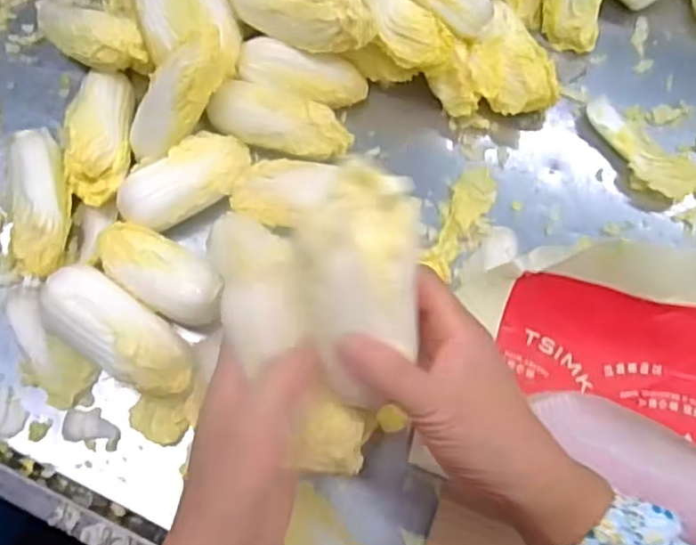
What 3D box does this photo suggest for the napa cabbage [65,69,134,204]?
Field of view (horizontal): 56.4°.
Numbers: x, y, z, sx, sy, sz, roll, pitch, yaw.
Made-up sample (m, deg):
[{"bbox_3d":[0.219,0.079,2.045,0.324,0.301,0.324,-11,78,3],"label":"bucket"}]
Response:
[{"bbox_3d":[-0.199,-0.109,0.539,0.051,0.050,0.117,0,73,1],"label":"napa cabbage"}]

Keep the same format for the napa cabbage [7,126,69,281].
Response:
[{"bbox_3d":[-0.245,-0.060,0.524,0.044,0.049,0.133,-11,74,-3],"label":"napa cabbage"}]

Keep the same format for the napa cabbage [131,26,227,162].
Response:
[{"bbox_3d":[-0.134,-0.134,0.503,0.043,0.033,0.118,49,116,14],"label":"napa cabbage"}]

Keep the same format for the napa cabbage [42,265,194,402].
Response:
[{"bbox_3d":[-0.165,0.046,0.479,0.124,0.055,0.052,36,77,10],"label":"napa cabbage"}]

